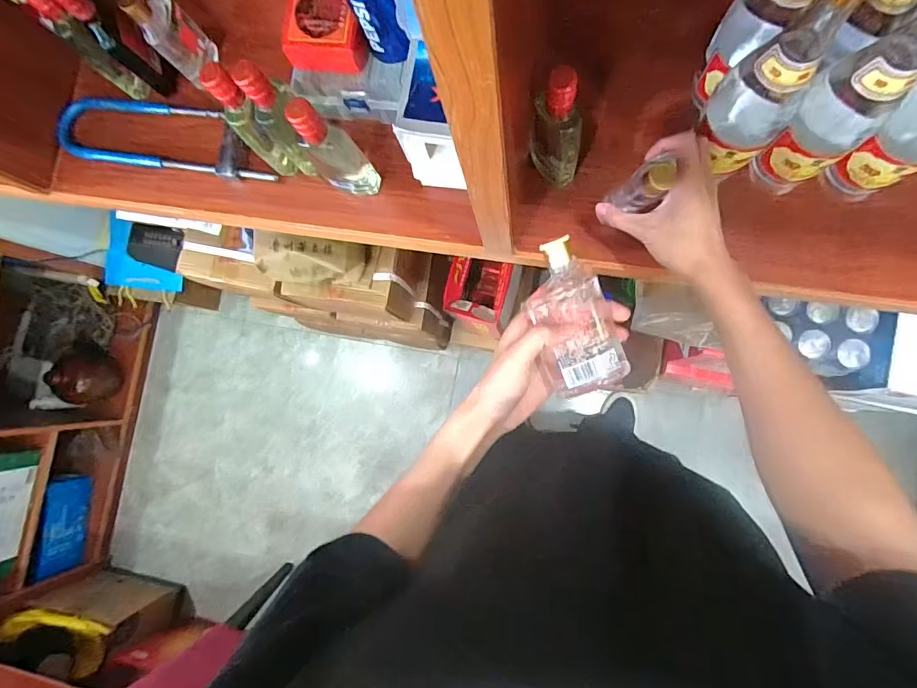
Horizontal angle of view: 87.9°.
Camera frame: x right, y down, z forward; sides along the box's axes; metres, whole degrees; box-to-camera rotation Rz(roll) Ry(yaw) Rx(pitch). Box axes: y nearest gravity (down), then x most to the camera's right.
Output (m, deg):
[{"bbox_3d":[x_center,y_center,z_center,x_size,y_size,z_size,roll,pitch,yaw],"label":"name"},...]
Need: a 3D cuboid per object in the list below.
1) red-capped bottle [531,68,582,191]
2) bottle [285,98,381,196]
[{"bbox_3d":[0.100,-0.211,0.486,0.049,0.153,0.048,7,86,9],"label":"red-capped bottle"},{"bbox_3d":[-0.133,-0.206,0.515,0.039,0.157,0.046,38,91,10],"label":"bottle"}]

